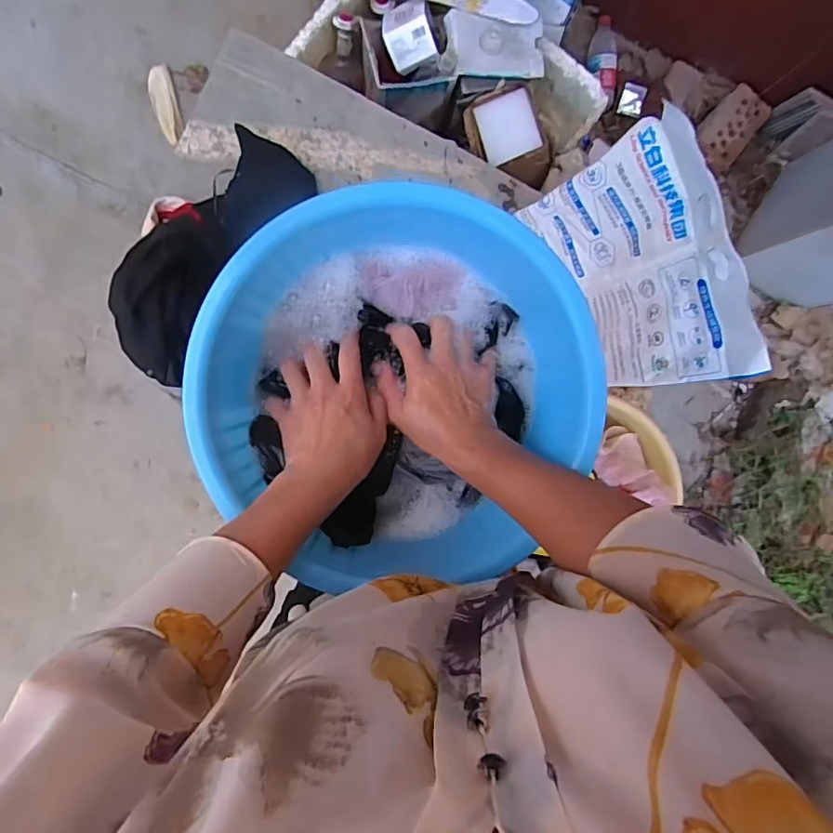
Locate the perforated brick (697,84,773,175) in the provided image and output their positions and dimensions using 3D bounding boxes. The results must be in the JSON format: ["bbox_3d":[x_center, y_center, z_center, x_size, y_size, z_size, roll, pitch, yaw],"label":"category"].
[{"bbox_3d":[0.811,-0.740,1.385,0.126,0.060,0.196,37,87,-6],"label":"perforated brick"}]

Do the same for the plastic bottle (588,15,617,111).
[{"bbox_3d":[0.477,-0.899,1.371,0.077,0.059,0.201,0,92,-7],"label":"plastic bottle"}]

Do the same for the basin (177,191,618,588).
[{"bbox_3d":[-0.026,-0.027,0.494,0.320,0.115,0.330,0,92,-7],"label":"basin"}]

